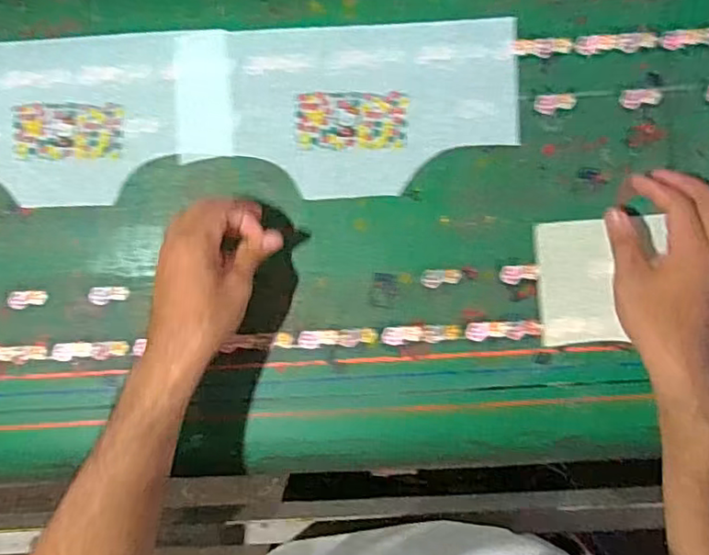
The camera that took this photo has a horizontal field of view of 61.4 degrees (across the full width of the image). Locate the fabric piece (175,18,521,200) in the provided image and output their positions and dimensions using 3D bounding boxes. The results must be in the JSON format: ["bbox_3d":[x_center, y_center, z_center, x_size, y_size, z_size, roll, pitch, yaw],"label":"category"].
[{"bbox_3d":[-0.008,-0.150,0.534,0.300,0.009,0.150,-1,90,2],"label":"fabric piece"}]

